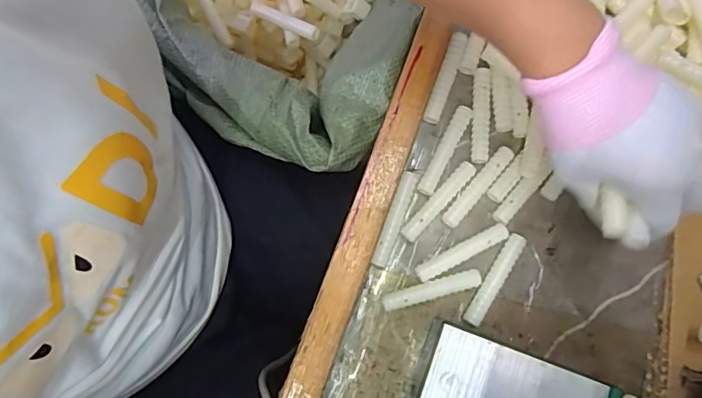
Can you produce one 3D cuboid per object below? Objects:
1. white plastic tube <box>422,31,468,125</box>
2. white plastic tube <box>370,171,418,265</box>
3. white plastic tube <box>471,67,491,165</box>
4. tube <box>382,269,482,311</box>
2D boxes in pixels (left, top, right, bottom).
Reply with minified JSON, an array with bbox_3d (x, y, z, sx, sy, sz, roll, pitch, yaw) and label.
[{"bbox_3d":[0.078,-0.100,0.442,0.014,0.012,0.076,19,80,4],"label":"white plastic tube"},{"bbox_3d":[0.035,0.016,0.421,0.013,0.016,0.078,20,80,4],"label":"white plastic tube"},{"bbox_3d":[0.109,-0.068,0.438,0.015,0.011,0.078,3,79,1],"label":"white plastic tube"},{"bbox_3d":[0.063,0.071,0.410,0.079,0.013,0.015,-14,79,-2],"label":"tube"}]

